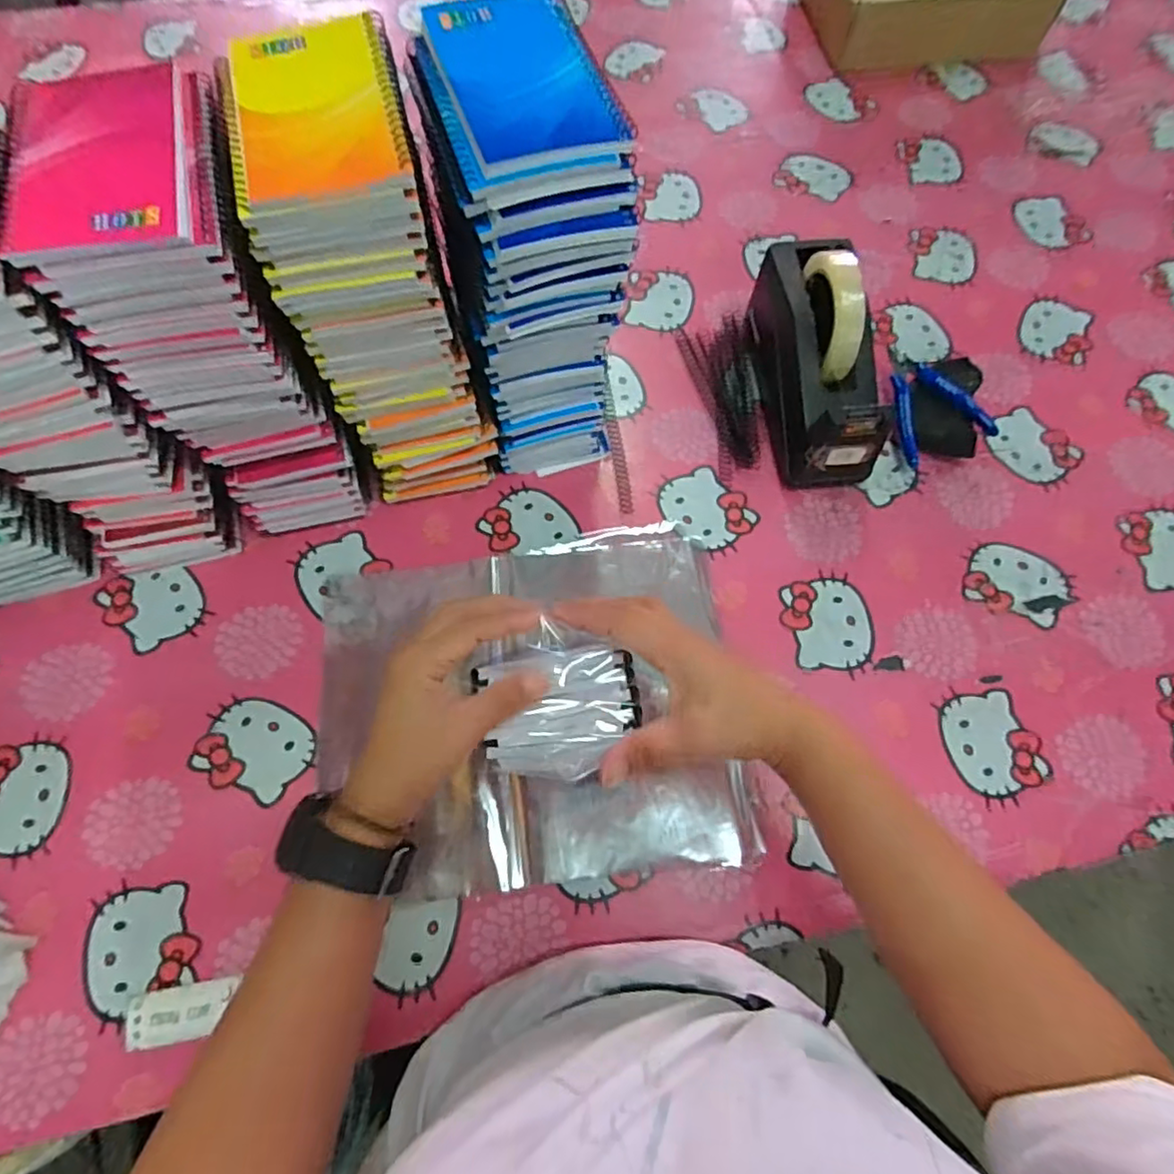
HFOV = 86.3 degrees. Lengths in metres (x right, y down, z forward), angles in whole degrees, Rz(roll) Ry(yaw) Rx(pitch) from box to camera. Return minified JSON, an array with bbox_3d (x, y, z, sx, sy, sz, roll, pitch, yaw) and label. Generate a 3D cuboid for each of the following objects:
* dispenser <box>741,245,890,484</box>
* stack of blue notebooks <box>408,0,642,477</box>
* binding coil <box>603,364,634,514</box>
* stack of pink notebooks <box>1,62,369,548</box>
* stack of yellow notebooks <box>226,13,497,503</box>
[{"bbox_3d":[0.204,-0.200,0.547,0.075,0.123,0.201,-6,69,-3],"label":"dispenser"},{"bbox_3d":[-0.042,-0.218,0.465,0.102,0.284,0.136,-17,70,-8],"label":"stack of blue notebooks"},{"bbox_3d":[0.026,-0.140,0.581,0.012,0.007,0.155,-7,69,-4],"label":"binding coil"},{"bbox_3d":[-0.243,-0.162,0.444,0.098,0.275,0.139,-13,69,-6],"label":"stack of pink notebooks"},{"bbox_3d":[-0.144,-0.194,0.454,0.103,0.281,0.137,-15,70,-7],"label":"stack of yellow notebooks"}]

